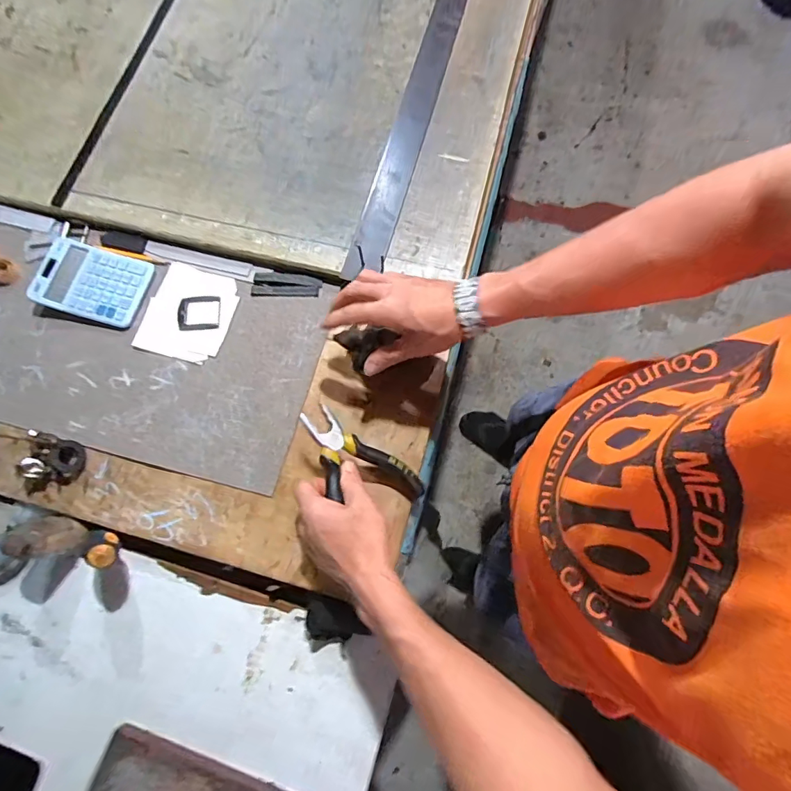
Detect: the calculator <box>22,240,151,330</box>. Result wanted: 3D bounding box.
[{"bbox_3d":[-0.403,-0.152,0.603,0.137,0.020,0.097,15,76,4],"label":"calculator"}]

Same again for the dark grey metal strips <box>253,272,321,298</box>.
[{"bbox_3d":[-0.145,-0.147,0.601,0.091,0.006,0.032,4,75,2],"label":"dark grey metal strips"}]

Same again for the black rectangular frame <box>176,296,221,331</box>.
[{"bbox_3d":[-0.259,-0.109,0.595,0.057,0.004,0.048,-2,75,0],"label":"black rectangular frame"}]

